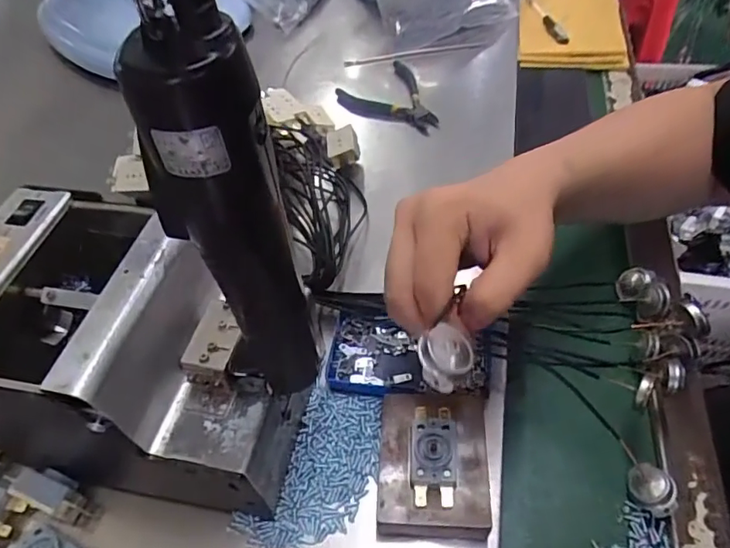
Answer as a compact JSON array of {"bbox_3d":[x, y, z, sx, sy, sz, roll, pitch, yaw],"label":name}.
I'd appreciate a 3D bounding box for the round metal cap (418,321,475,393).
[{"bbox_3d":[0.037,0.037,0.241,0.030,0.015,0.024,-36,57,-22],"label":"round metal cap"}]

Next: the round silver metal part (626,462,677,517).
[{"bbox_3d":[0.180,0.135,0.335,0.025,0.017,0.030,-30,55,-19],"label":"round silver metal part"}]

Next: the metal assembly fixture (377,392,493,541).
[{"bbox_3d":[0.041,0.115,0.325,0.063,0.041,0.084,0,51,4],"label":"metal assembly fixture"}]

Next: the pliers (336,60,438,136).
[{"bbox_3d":[0.033,-0.182,0.574,0.087,0.024,0.113,-26,54,-16],"label":"pliers"}]

